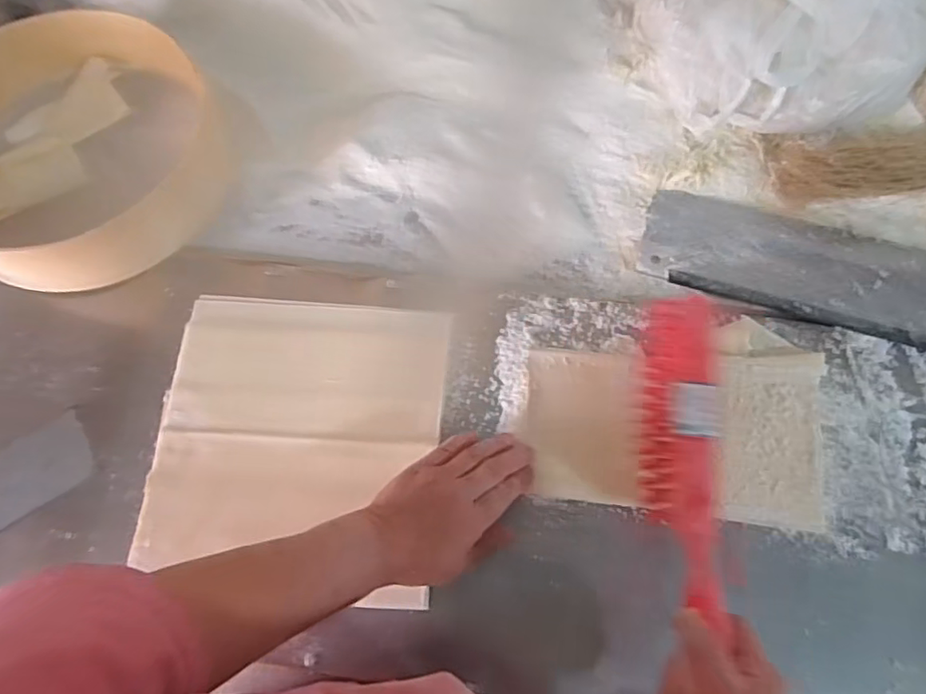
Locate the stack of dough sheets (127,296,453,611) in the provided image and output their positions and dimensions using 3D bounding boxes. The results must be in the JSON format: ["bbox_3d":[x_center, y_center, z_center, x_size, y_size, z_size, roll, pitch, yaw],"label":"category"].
[{"bbox_3d":[-0.144,0.075,0.536,0.248,0.020,0.254,4,65,1],"label":"stack of dough sheets"}]

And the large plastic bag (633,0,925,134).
[{"bbox_3d":[0.318,-0.324,0.581,0.269,0.134,0.185,-3,72,-1],"label":"large plastic bag"}]

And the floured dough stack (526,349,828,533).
[{"bbox_3d":[0.186,0.071,0.533,0.256,0.010,0.143,5,72,4],"label":"floured dough stack"}]

